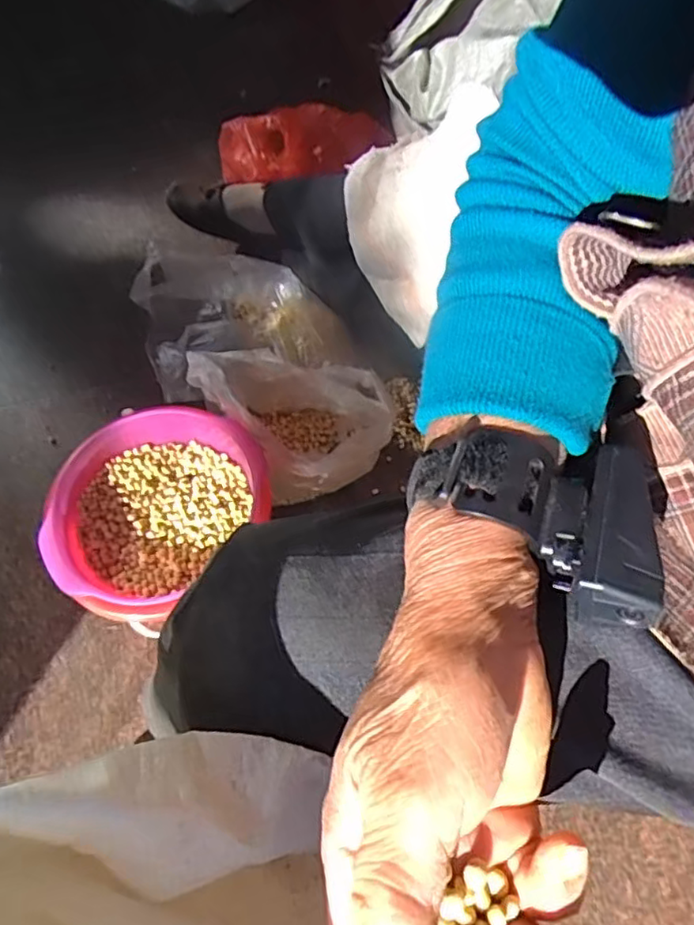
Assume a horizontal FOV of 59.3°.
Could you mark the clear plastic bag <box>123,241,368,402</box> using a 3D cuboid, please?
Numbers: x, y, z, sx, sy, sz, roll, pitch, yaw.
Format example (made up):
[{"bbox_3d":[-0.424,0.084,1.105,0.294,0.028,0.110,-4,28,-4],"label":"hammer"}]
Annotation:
[{"bbox_3d":[-0.143,-0.199,0.848,0.285,0.166,0.177,-11,62,-3],"label":"clear plastic bag"}]

